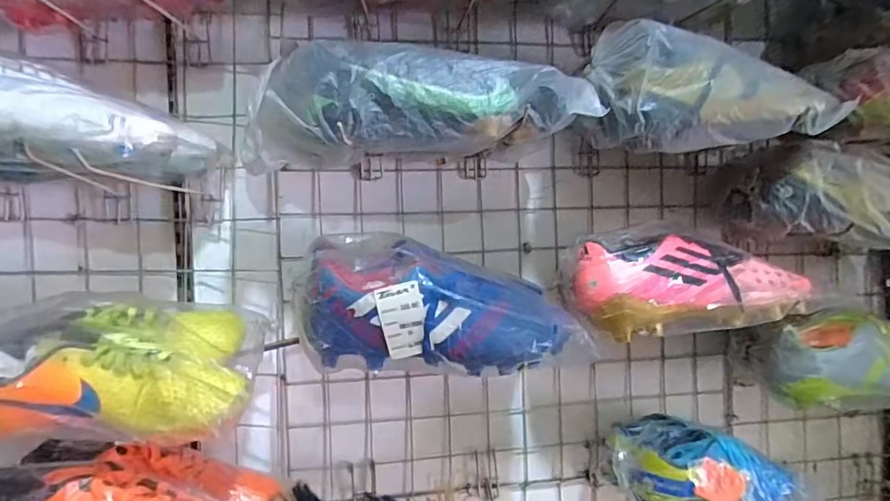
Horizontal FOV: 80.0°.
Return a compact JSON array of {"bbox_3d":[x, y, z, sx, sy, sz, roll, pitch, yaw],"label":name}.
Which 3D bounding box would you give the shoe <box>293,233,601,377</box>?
[{"bbox_3d":[-0.004,0.047,0.532,0.262,0.115,0.118,-1,3,-2],"label":"shoe"}]

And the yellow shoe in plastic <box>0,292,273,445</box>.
[{"bbox_3d":[-0.306,0.100,0.490,0.250,0.103,0.153,-1,3,-6],"label":"yellow shoe in plastic"}]

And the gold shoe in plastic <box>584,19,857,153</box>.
[{"bbox_3d":[0.276,-0.166,0.550,0.256,0.118,0.079,-1,3,-6],"label":"gold shoe in plastic"}]

